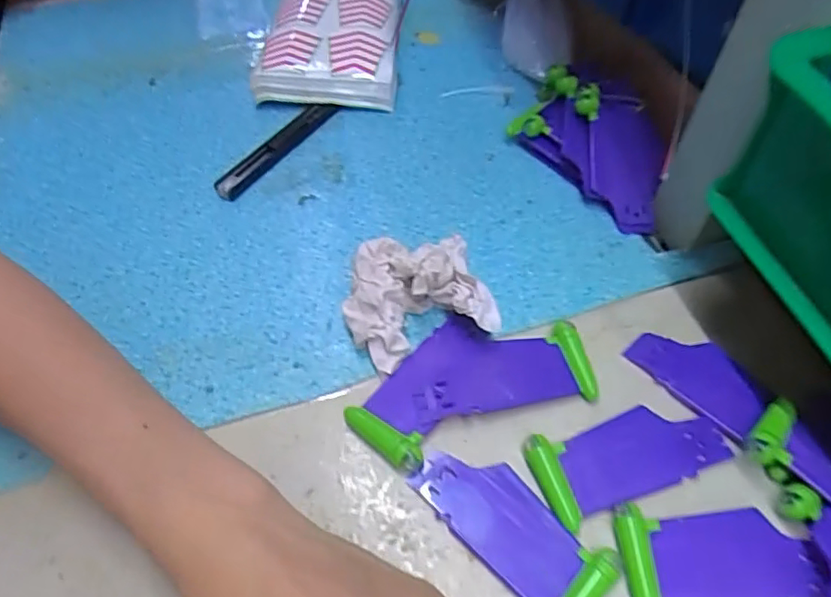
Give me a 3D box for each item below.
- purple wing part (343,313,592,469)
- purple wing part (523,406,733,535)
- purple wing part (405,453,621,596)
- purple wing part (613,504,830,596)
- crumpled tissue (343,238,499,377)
[{"bbox_3d":[0.026,0.039,0.299,0.120,0.010,0.063,-19,55,-14],"label":"purple wing part"},{"bbox_3d":[0.099,0.073,0.277,0.091,0.008,0.039,-14,54,-11],"label":"purple wing part"},{"bbox_3d":[0.039,0.097,0.257,0.088,0.006,0.040,36,61,24],"label":"purple wing part"},{"bbox_3d":[0.128,0.107,0.251,0.082,0.009,0.041,-4,53,-3],"label":"purple wing part"},{"bbox_3d":[-0.001,0.000,0.311,0.070,0.036,0.060,-11,54,-8],"label":"crumpled tissue"}]

